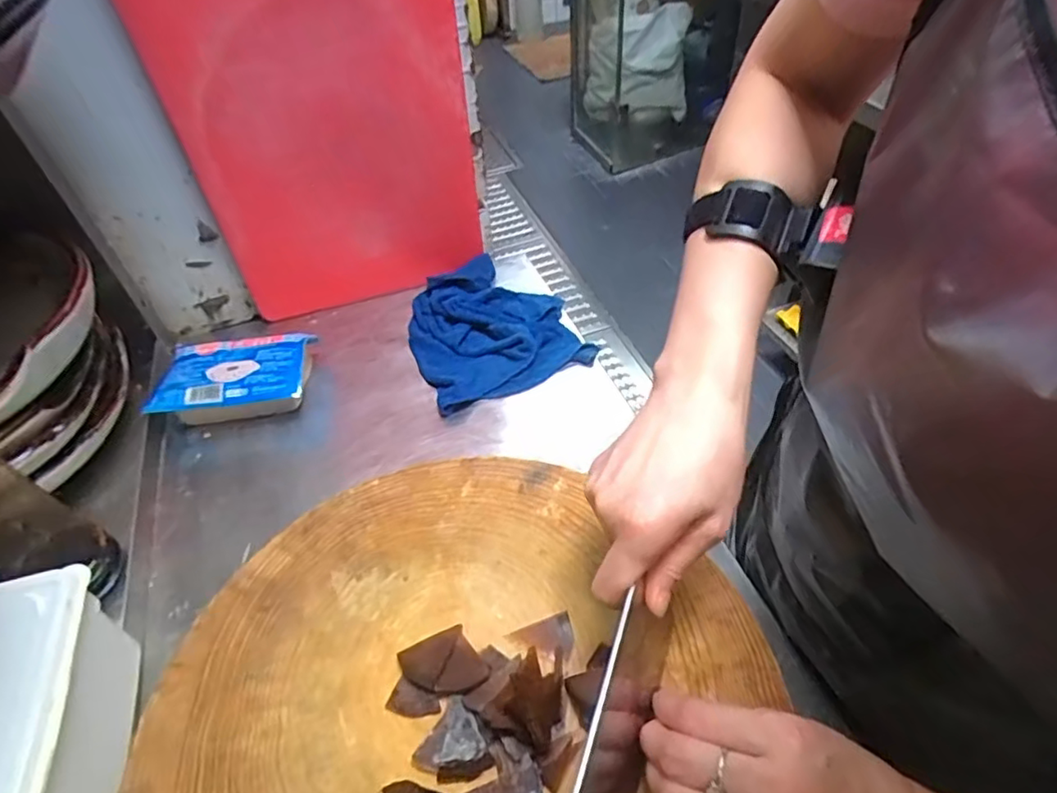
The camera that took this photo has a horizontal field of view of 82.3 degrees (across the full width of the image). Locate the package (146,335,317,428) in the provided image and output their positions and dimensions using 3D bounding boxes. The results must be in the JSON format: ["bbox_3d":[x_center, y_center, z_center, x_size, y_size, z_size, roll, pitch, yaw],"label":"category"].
[{"bbox_3d":[-0.309,-0.015,0.651,0.145,0.053,0.096,-8,47,-3],"label":"package"}]

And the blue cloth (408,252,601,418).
[{"bbox_3d":[-0.047,-0.087,0.715,0.188,0.040,0.199,-21,49,-15],"label":"blue cloth"}]

